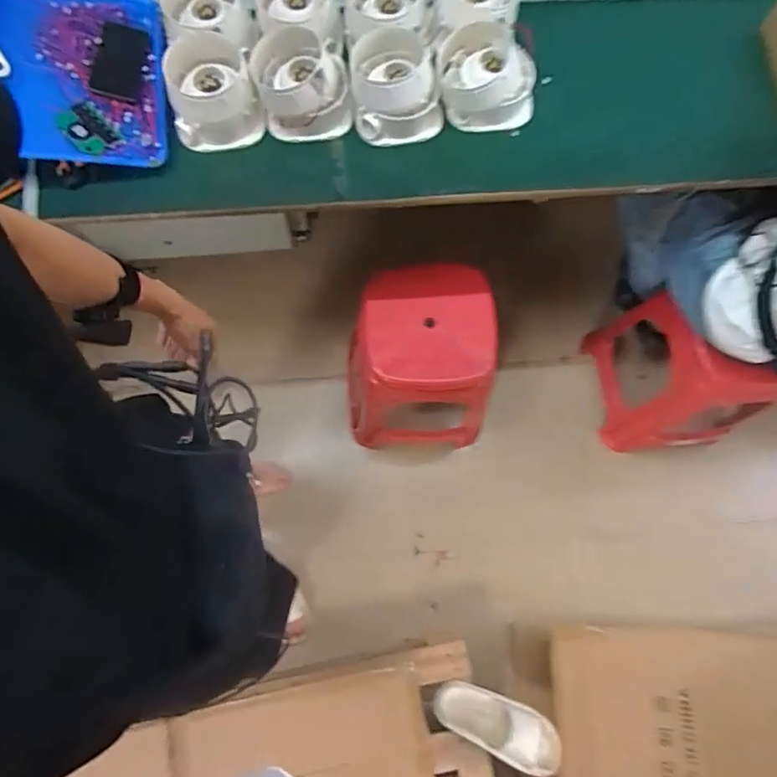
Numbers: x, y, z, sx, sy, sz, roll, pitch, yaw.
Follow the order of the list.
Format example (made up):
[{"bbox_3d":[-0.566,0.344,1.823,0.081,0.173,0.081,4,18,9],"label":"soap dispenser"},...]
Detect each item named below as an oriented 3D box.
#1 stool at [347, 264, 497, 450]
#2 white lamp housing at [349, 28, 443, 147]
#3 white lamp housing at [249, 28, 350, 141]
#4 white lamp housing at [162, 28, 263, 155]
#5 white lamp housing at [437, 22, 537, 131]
[{"bbox_3d":[0.058,-0.043,1.297,0.323,0.469,0.295,0,73,-2],"label":"stool"},{"bbox_3d":[0.011,-0.474,0.844,0.134,0.099,0.130,-5,73,-3],"label":"white lamp housing"},{"bbox_3d":[-0.137,-0.477,0.838,0.148,0.083,0.149,-6,74,-3],"label":"white lamp housing"},{"bbox_3d":[-0.268,-0.457,0.834,0.133,0.093,0.148,-9,74,-4],"label":"white lamp housing"},{"bbox_3d":[0.157,-0.500,0.857,0.144,0.089,0.131,1,73,-1],"label":"white lamp housing"}]

